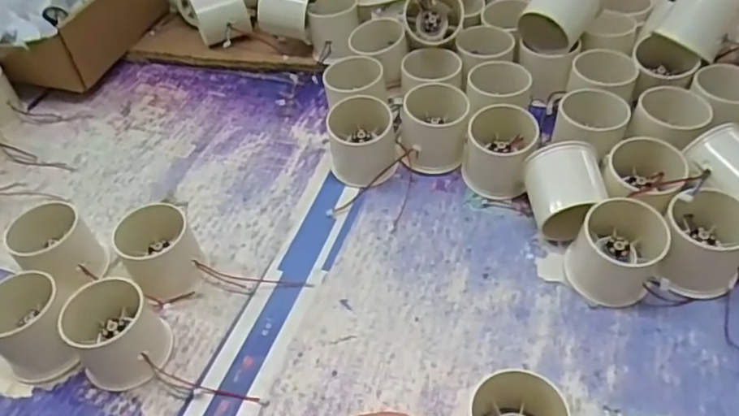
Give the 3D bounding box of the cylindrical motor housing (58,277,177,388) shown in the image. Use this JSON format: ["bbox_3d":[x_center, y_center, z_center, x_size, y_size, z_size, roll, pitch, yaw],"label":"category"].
[{"bbox_3d":[-0.162,0.080,0.381,0.053,0.046,0.057,-3,48,3],"label":"cylindrical motor housing"}]

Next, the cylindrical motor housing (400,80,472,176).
[{"bbox_3d":[0.052,-0.066,0.477,0.052,0.050,0.061,5,49,10],"label":"cylindrical motor housing"}]

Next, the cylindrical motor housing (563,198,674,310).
[{"bbox_3d":[0.162,0.028,0.393,0.053,0.052,0.057,-3,48,3],"label":"cylindrical motor housing"}]

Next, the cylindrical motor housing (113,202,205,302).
[{"bbox_3d":[-0.148,0.031,0.423,0.049,0.050,0.050,-3,48,3],"label":"cylindrical motor housing"}]

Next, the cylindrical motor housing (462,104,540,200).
[{"bbox_3d":[0.101,-0.044,0.461,0.052,0.045,0.058,9,50,14],"label":"cylindrical motor housing"}]

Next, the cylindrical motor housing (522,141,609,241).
[{"bbox_3d":[0.139,-0.006,0.421,0.049,0.050,0.062,-9,48,-1],"label":"cylindrical motor housing"}]

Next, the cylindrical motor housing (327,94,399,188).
[{"bbox_3d":[-0.007,-0.055,0.473,0.052,0.055,0.058,-12,48,-5],"label":"cylindrical motor housing"}]

